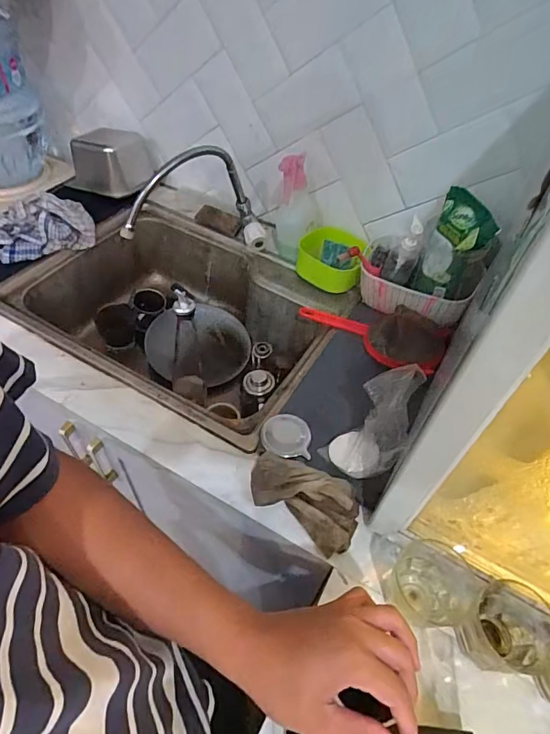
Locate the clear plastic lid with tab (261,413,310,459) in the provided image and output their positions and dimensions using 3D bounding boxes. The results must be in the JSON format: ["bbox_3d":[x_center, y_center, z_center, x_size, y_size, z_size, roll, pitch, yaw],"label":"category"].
[{"bbox_3d":[0.018,0.104,0.659,0.072,0.022,0.075,2,51,-3],"label":"clear plastic lid with tab"}]

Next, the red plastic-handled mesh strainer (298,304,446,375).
[{"bbox_3d":[0.170,-0.072,0.784,0.270,0.056,0.101,21,50,35],"label":"red plastic-handled mesh strainer"}]

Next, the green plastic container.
[{"bbox_3d":[0.108,-0.213,0.898,0.127,0.091,0.086,15,51,8],"label":"green plastic container"}]

